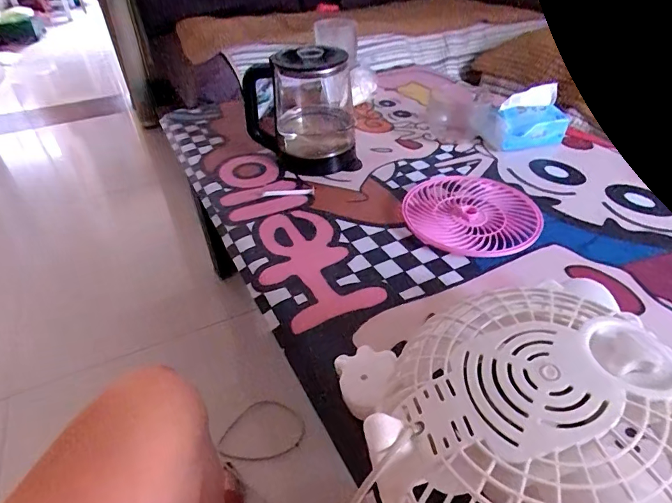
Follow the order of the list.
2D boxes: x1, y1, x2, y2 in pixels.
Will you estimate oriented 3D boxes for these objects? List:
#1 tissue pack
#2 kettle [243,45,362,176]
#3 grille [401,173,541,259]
[{"bbox_3d":[0.341,-0.225,0.729,0.116,0.090,0.061,-16,42,-13],"label":"tissue pack"},{"bbox_3d":[-0.059,-0.232,0.695,0.173,0.171,0.114,-8,41,-5],"label":"kettle"},{"bbox_3d":[0.189,-0.059,0.597,0.174,0.017,0.184,6,41,11],"label":"grille"}]

